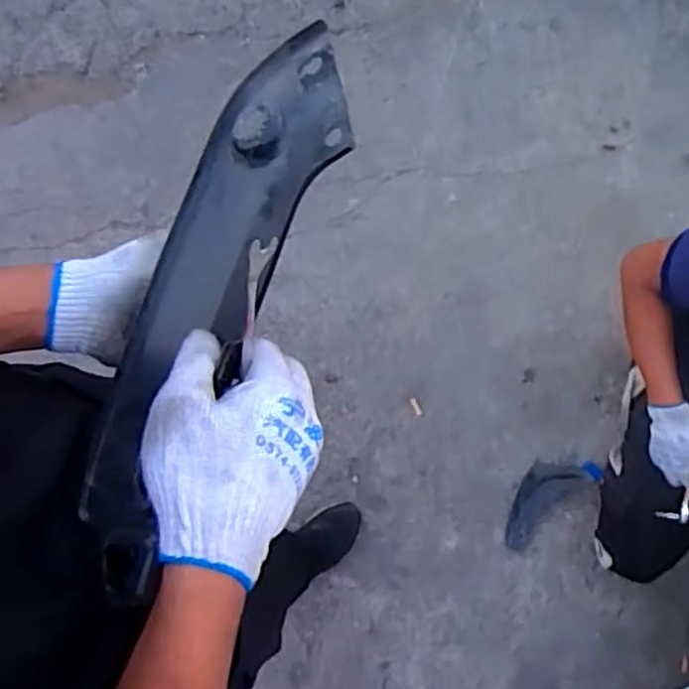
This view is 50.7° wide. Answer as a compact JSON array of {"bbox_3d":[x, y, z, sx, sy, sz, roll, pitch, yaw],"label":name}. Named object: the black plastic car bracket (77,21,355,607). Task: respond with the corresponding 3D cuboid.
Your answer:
[{"bbox_3d":[-0.093,-0.030,0.481,0.096,0.065,0.368,24,92,4],"label":"black plastic car bracket"}]

